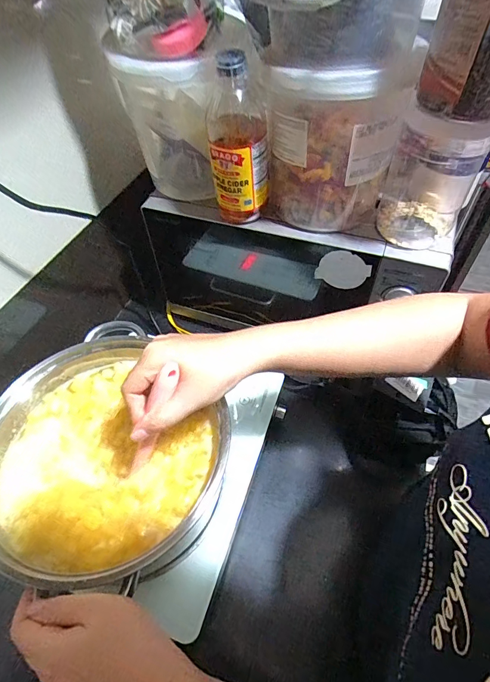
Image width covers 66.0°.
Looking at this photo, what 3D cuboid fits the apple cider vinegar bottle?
[{"bbox_3d":[-0.007,-0.230,0.453,0.068,0.186,0.057,-4,52,-1],"label":"apple cider vinegar bottle"}]

